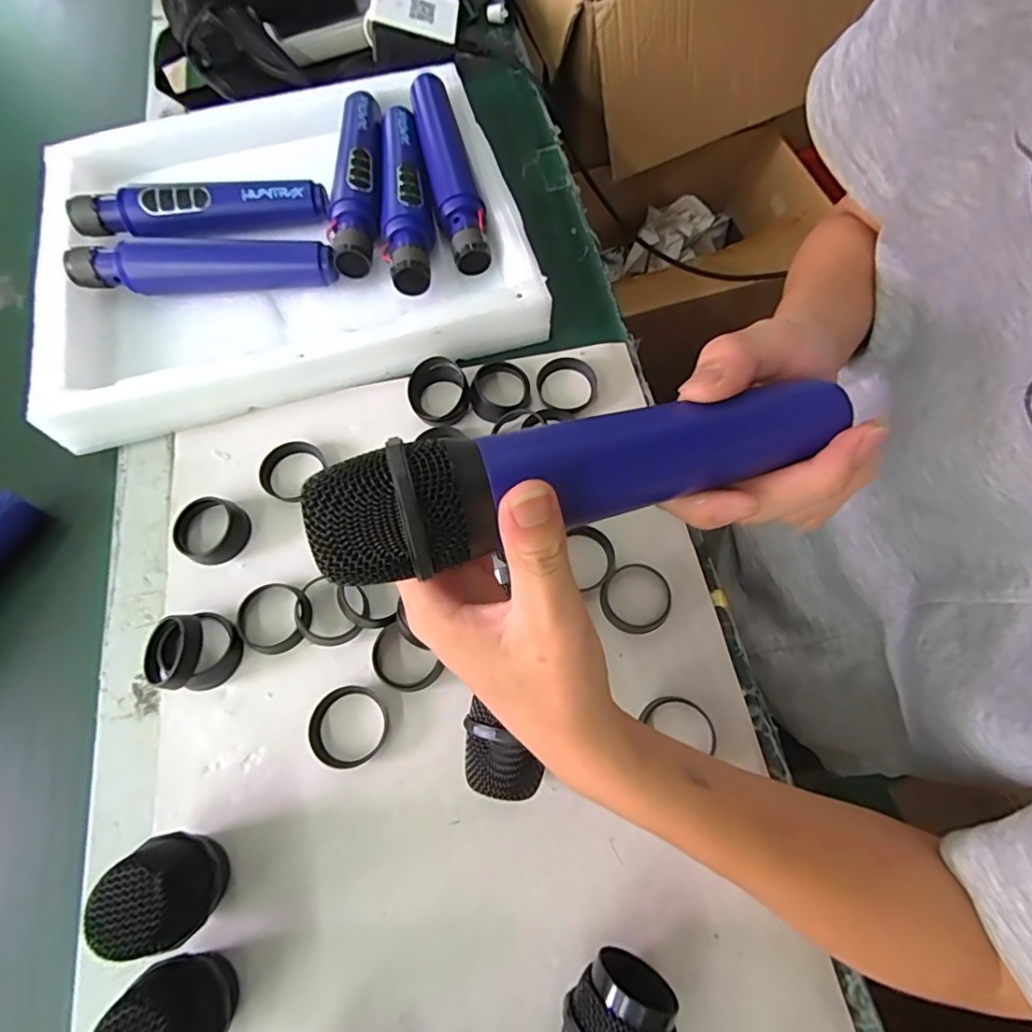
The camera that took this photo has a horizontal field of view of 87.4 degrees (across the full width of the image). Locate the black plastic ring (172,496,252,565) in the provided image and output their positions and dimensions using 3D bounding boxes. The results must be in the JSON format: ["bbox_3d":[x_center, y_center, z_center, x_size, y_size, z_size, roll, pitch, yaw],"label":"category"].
[{"bbox_3d":[-0.200,0.009,0.355,0.042,0.016,0.042,-1,68,2],"label":"black plastic ring"}]

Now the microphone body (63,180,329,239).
[{"bbox_3d":[-0.247,-0.238,0.419,0.190,0.028,0.027,-5,68,0],"label":"microphone body"}]

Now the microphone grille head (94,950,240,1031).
[{"bbox_3d":[-0.152,0.226,0.245,0.040,0.060,0.040,-1,68,2],"label":"microphone grille head"}]

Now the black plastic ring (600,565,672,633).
[{"bbox_3d":[0.076,0.052,0.340,0.044,0.006,0.043,-1,68,2],"label":"black plastic ring"}]

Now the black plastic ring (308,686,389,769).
[{"bbox_3d":[-0.097,0.122,0.314,0.043,0.010,0.043,-1,68,2],"label":"black plastic ring"}]

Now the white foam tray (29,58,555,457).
[{"bbox_3d":[-0.181,-0.221,0.432,0.351,0.058,0.281,-15,68,-4],"label":"white foam tray"}]

